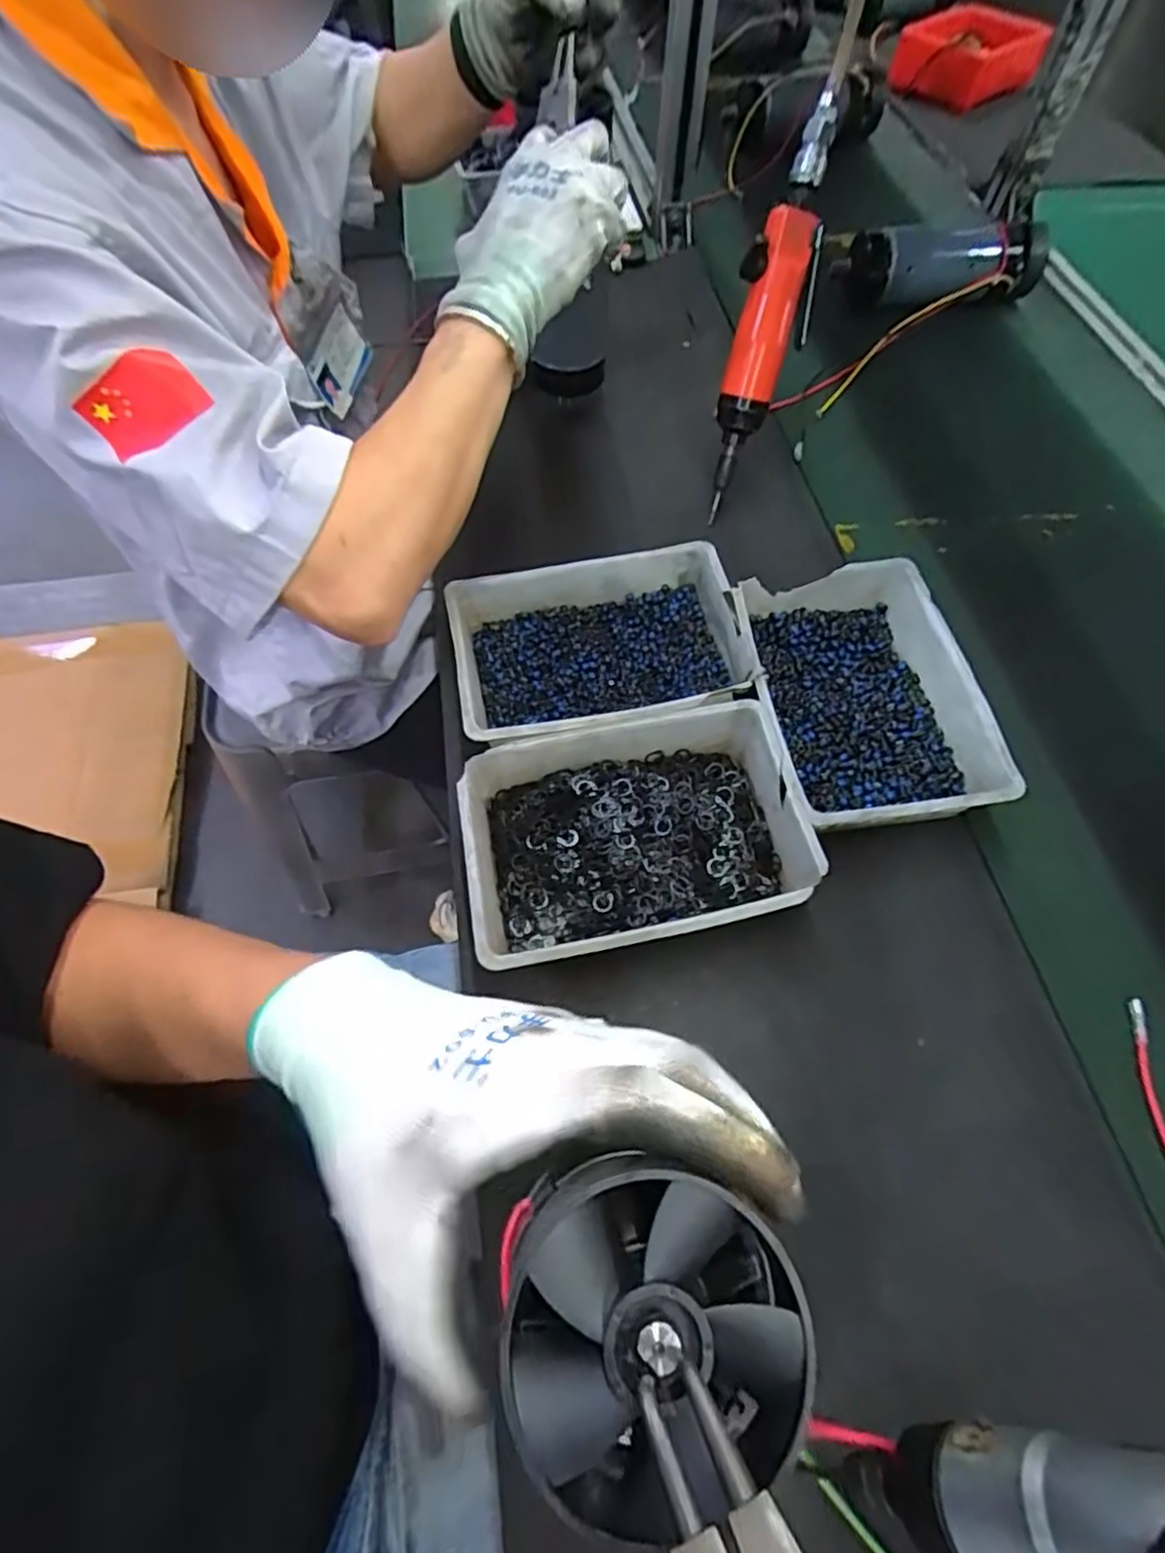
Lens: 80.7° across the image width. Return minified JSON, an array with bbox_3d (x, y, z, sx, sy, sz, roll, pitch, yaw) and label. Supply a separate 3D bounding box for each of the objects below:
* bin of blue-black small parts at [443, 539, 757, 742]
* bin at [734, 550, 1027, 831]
[{"bbox_3d":[0.010,-0.091,0.505,0.201,0.052,0.145,-9,62,-8],"label":"bin of blue-black small parts"},{"bbox_3d":[0.192,-0.058,0.484,0.145,0.050,0.202,-6,61,-6],"label":"bin"}]

